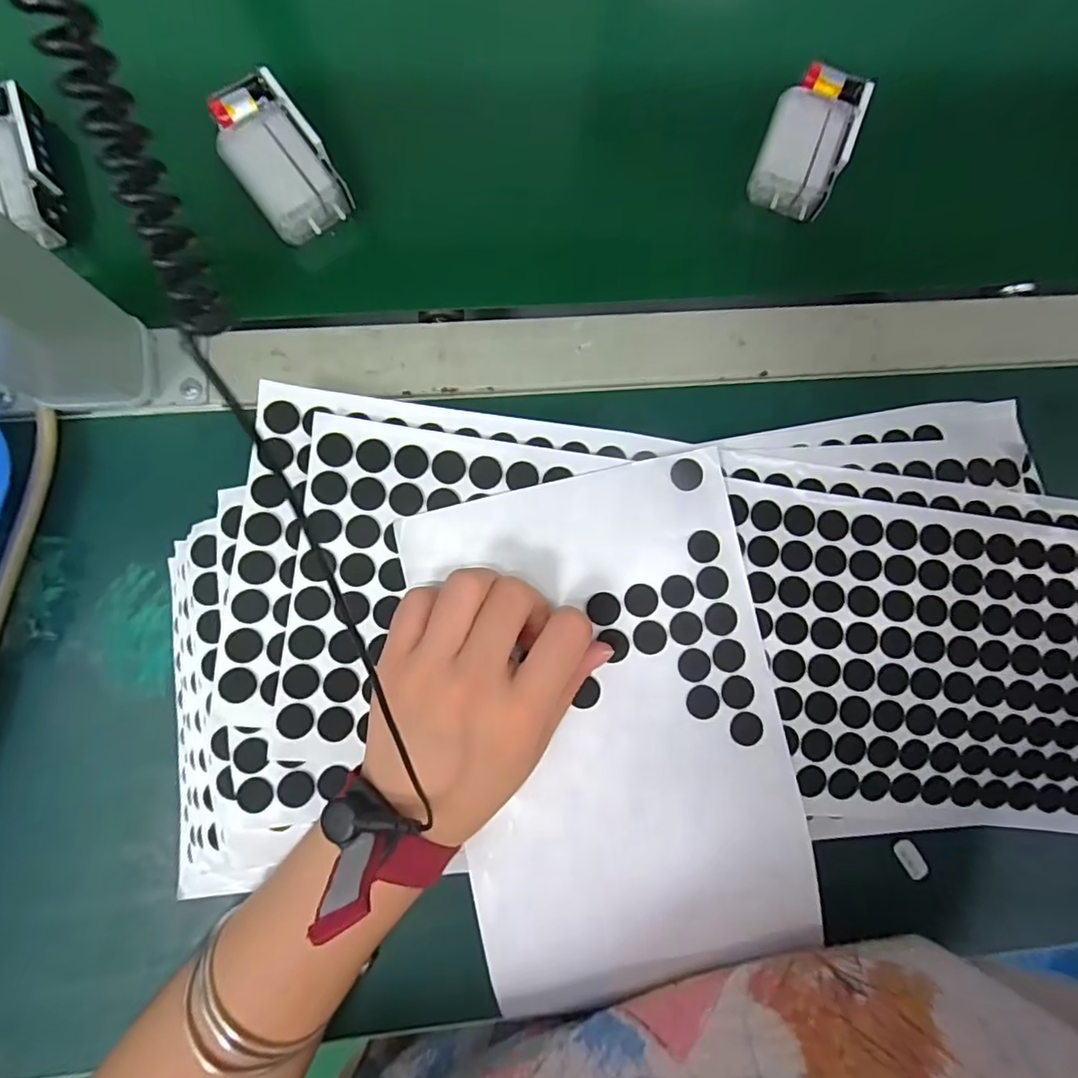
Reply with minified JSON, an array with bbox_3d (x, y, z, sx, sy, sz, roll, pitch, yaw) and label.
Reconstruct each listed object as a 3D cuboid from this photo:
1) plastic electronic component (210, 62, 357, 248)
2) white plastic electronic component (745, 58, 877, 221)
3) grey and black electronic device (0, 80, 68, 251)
[{"bbox_3d":[-0.131,-0.191,0.280,0.045,0.016,0.076,-37,86,-5],"label":"plastic electronic component"},{"bbox_3d":[0.145,-0.214,0.301,0.045,0.016,0.075,21,84,1],"label":"white plastic electronic component"},{"bbox_3d":[-0.262,-0.179,0.274,0.039,0.021,0.073,-17,85,-3],"label":"grey and black electronic device"}]

